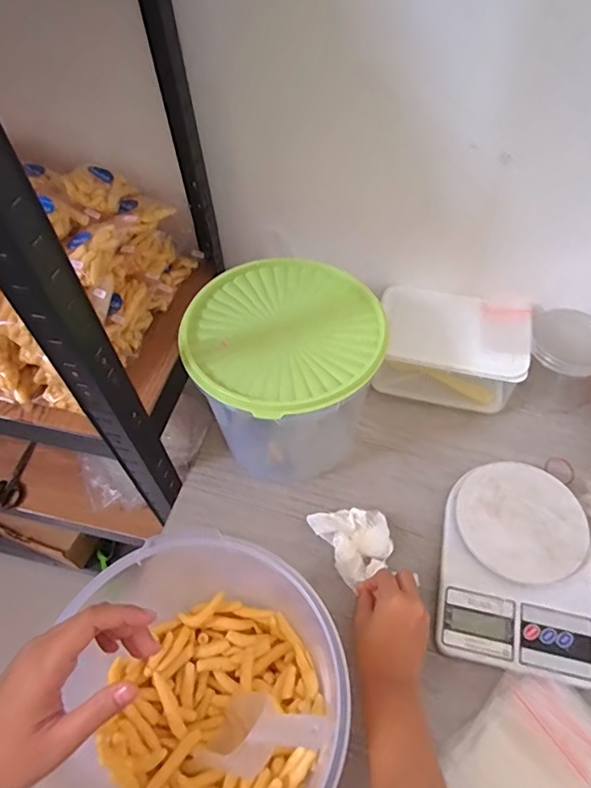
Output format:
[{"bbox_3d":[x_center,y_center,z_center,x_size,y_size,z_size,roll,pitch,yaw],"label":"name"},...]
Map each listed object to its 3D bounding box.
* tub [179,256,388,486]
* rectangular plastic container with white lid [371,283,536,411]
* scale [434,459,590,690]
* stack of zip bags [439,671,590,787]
[{"bbox_3d":[-0.011,-0.018,0.583,0.193,0.187,0.204,-1,54,1],"label":"tub"},{"bbox_3d":[0.206,-0.052,0.667,0.175,0.112,0.103,17,57,14],"label":"rectangular plastic container with white lid"},{"bbox_3d":[0.234,0.174,0.531,0.152,0.033,0.212,11,55,10],"label":"scale"},{"bbox_3d":[0.210,0.329,0.431,0.152,0.015,0.128,-36,60,-21],"label":"stack of zip bags"}]

